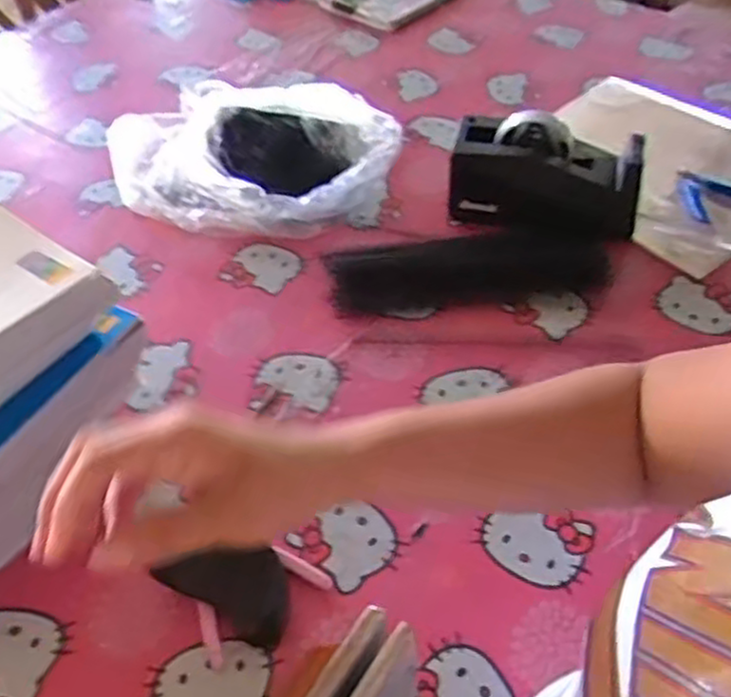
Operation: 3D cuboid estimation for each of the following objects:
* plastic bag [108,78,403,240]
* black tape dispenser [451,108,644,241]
[{"bbox_3d":[-0.143,-0.237,0.897,0.371,0.080,0.237,6,50,8],"label":"plastic bag"},{"bbox_3d":[0.192,-0.182,0.813,0.195,0.118,0.073,10,51,12],"label":"black tape dispenser"}]

